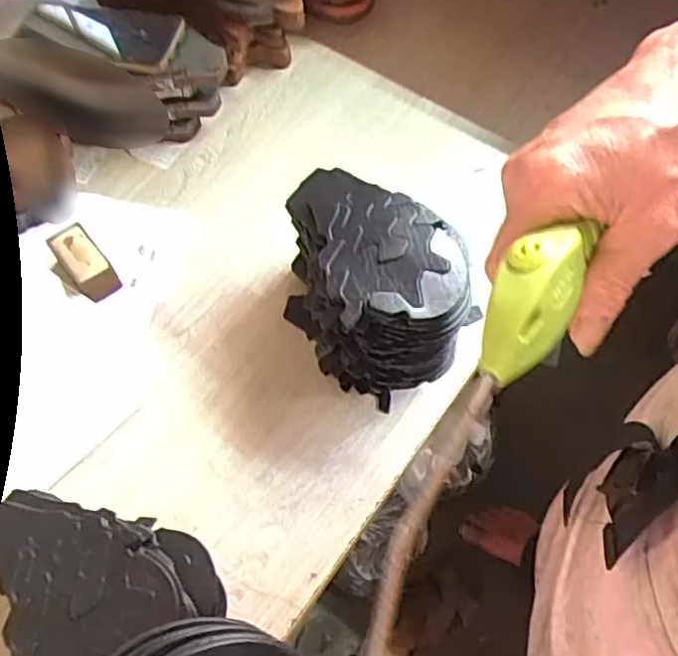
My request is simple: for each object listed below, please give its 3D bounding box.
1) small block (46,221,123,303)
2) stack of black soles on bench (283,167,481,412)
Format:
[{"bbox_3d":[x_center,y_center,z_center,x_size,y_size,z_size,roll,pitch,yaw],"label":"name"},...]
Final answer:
[{"bbox_3d":[-0.237,-0.061,0.620,0.034,0.038,0.076,-36,65,-17],"label":"small block"},{"bbox_3d":[0.023,-0.036,0.557,0.125,0.129,0.162,-24,62,-11],"label":"stack of black soles on bench"}]

